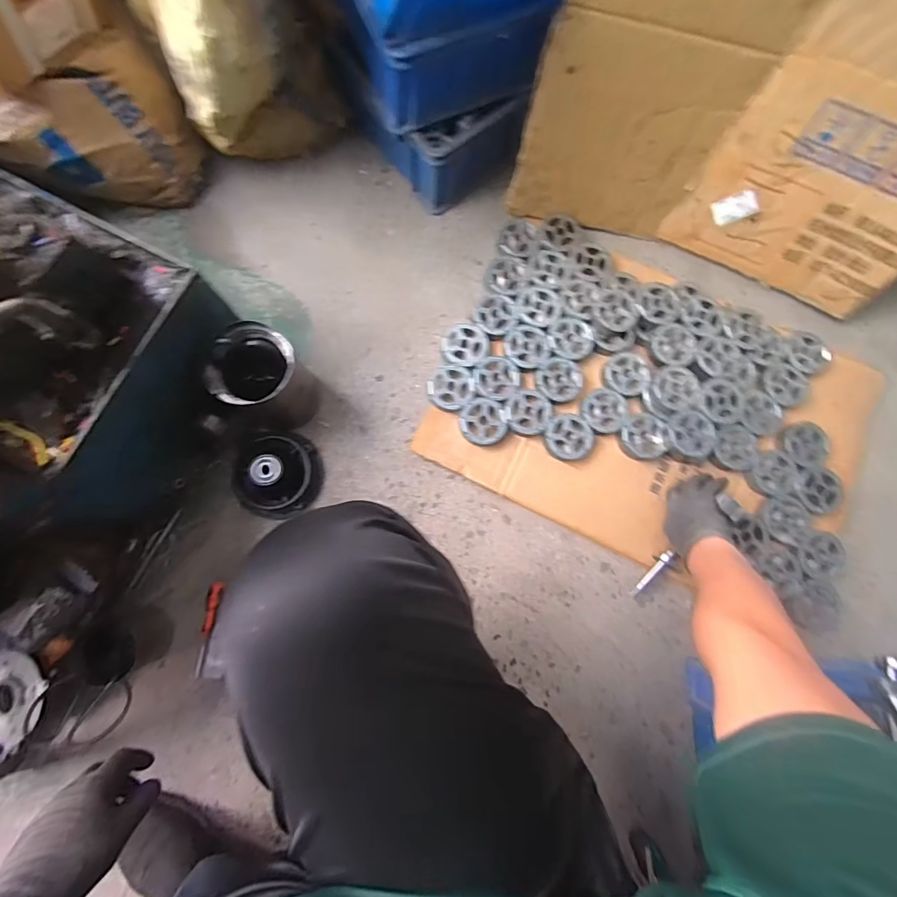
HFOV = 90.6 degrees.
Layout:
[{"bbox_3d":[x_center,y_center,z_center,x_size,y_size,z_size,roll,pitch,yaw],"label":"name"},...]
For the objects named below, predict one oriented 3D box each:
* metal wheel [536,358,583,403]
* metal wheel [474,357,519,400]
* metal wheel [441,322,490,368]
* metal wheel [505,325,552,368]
[{"bbox_3d":[0.191,-0.120,0.765,0.074,0.019,0.073,-13,81,-5],"label":"metal wheel"},{"bbox_3d":[0.081,-0.122,0.769,0.072,0.014,0.075,0,80,-3],"label":"metal wheel"},{"bbox_3d":[0.030,-0.180,0.766,0.080,0.011,0.076,0,80,-3],"label":"metal wheel"},{"bbox_3d":[0.140,-0.178,0.776,0.078,0.018,0.077,0,80,-3],"label":"metal wheel"}]

